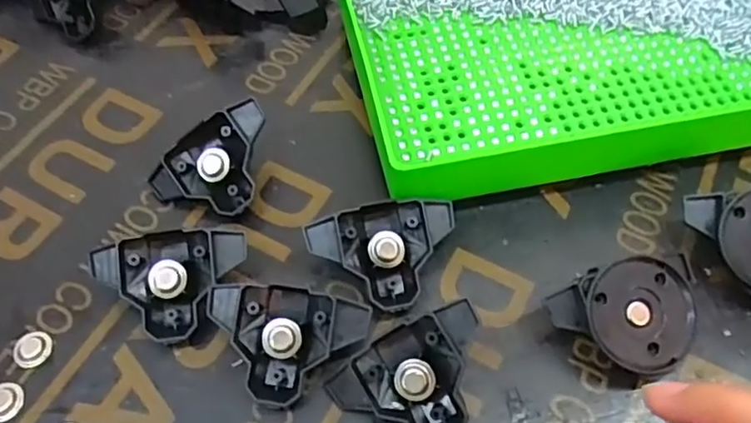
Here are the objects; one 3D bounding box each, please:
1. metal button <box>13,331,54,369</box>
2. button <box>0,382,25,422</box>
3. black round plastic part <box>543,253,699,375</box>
[{"bbox_3d":[-0.135,0.053,0.237,0.015,0.004,0.014,-1,59,1],"label":"metal button"},{"bbox_3d":[-0.140,0.071,0.227,0.015,0.004,0.014,-1,59,1],"label":"button"},{"bbox_3d":[0.096,0.040,0.234,0.051,0.020,0.043,-24,81,-9],"label":"black round plastic part"}]

